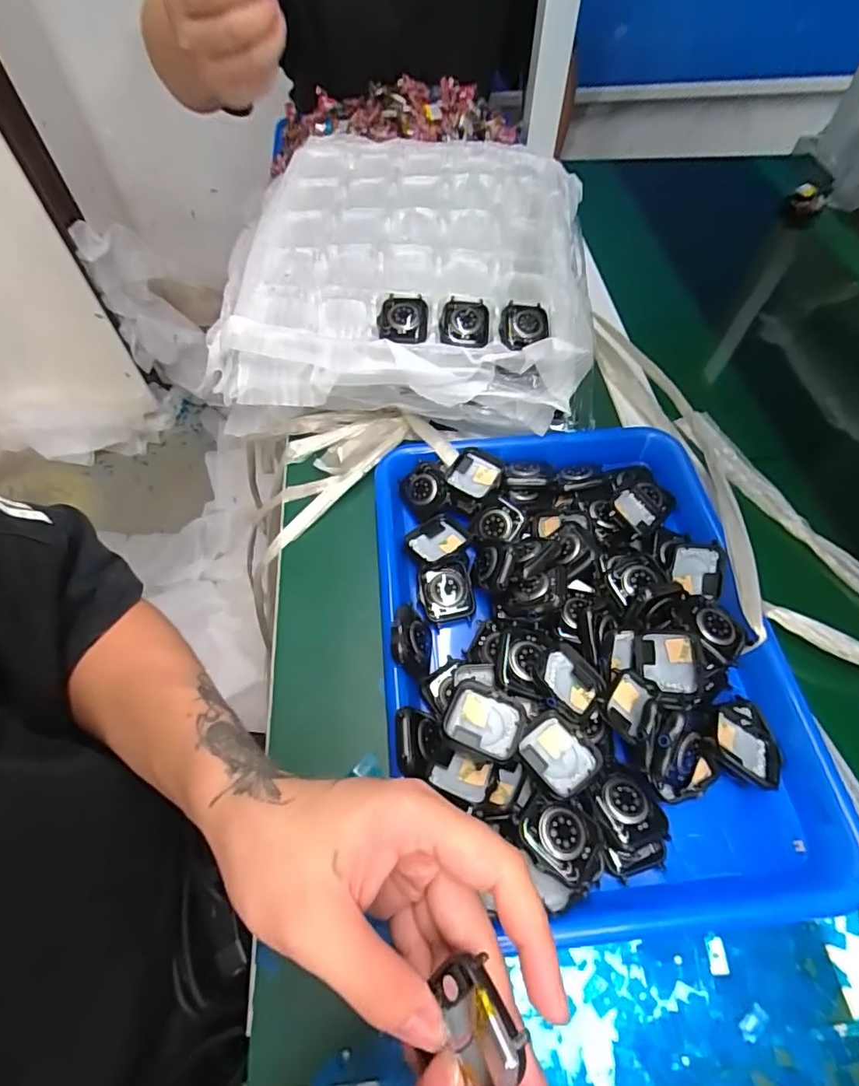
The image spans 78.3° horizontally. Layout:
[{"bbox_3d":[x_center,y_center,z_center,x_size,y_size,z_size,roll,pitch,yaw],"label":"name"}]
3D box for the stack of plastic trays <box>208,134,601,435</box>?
[{"bbox_3d":[-0.022,-0.246,0.485,0.321,0.086,0.332,6,58,4],"label":"stack of plastic trays"}]

